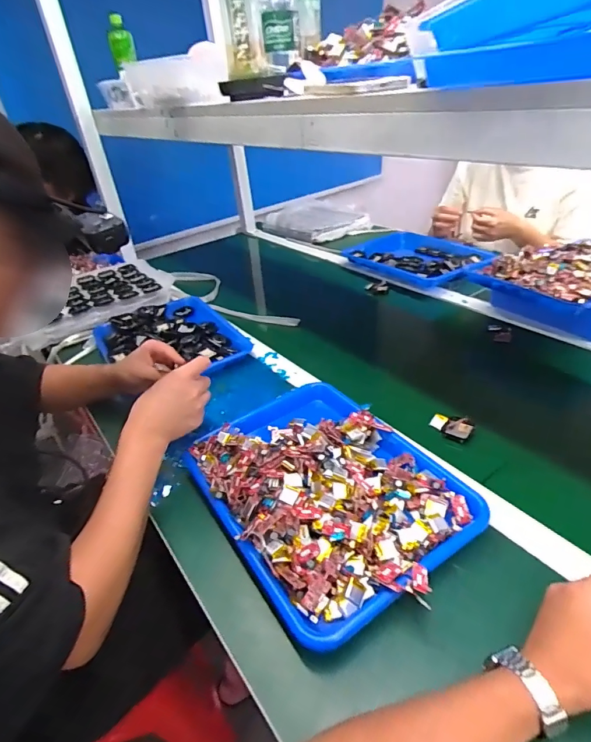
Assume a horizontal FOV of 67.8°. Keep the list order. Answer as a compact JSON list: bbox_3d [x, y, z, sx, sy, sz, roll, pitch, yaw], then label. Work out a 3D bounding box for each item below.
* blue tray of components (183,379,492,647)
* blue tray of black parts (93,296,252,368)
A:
[{"bbox_3d":[0.032,0.131,0.537,0.259,0.053,0.336,-23,37,-22],"label":"blue tray of components"},{"bbox_3d":[-0.248,-0.059,0.871,0.242,0.035,0.317,-24,38,-23],"label":"blue tray of black parts"}]

